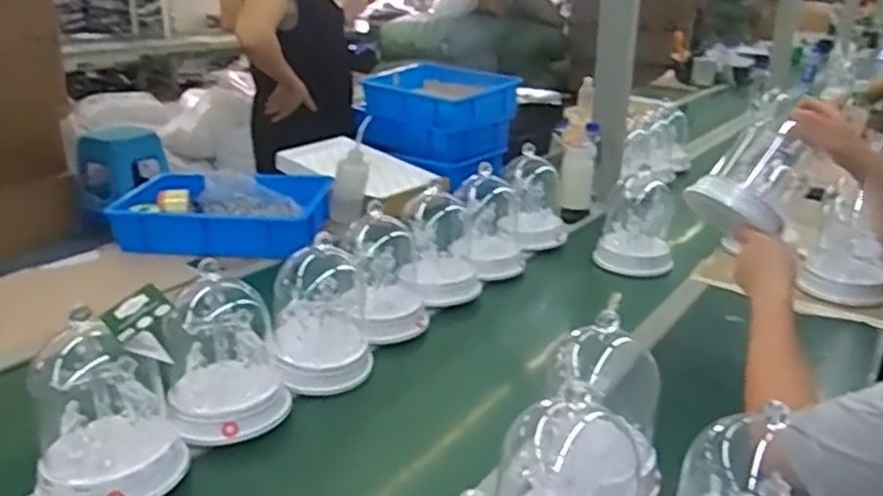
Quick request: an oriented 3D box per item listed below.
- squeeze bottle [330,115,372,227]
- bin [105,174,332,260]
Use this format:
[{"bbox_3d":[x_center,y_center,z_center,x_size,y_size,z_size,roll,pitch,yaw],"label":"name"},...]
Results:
[{"bbox_3d":[-0.206,-0.184,1.671,0.066,0.261,0.079,10,-4,21],"label":"squeeze bottle"},{"bbox_3d":[-0.473,-0.077,1.588,0.437,0.101,0.311,1,21,-1],"label":"bin"}]

